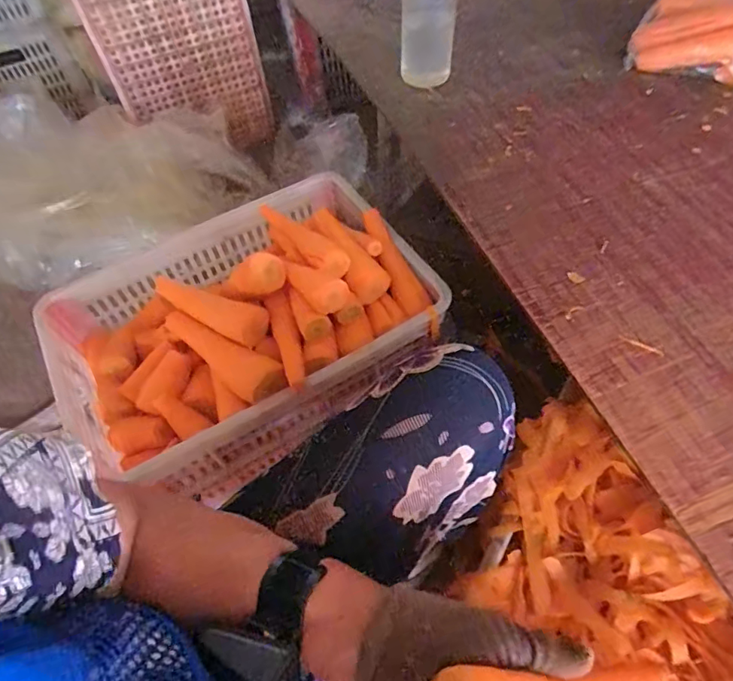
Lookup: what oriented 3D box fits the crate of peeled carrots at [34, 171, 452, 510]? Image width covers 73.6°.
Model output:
[{"bbox_3d":[-0.185,-0.052,0.706,0.507,0.177,0.363,-27,58,-12],"label":"crate of peeled carrots"}]

